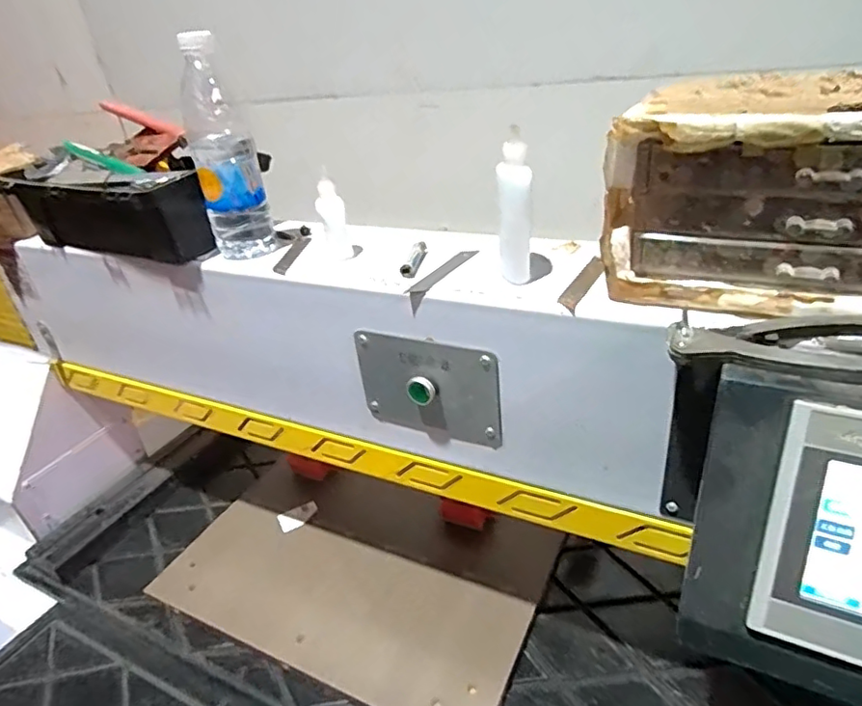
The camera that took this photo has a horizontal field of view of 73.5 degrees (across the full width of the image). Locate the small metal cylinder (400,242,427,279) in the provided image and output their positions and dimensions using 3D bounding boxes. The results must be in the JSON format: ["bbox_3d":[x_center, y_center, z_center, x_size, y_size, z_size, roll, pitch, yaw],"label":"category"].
[{"bbox_3d":[-0.015,-0.092,0.564,0.014,0.012,0.068,2,32,16],"label":"small metal cylinder"}]

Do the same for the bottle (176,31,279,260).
[{"bbox_3d":[-0.213,-0.201,0.596,0.062,0.218,0.058,-16,31,-14],"label":"bottle"}]

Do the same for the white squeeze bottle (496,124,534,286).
[{"bbox_3d":[0.069,-0.120,0.482,0.028,0.114,0.035,-3,31,8],"label":"white squeeze bottle"}]

